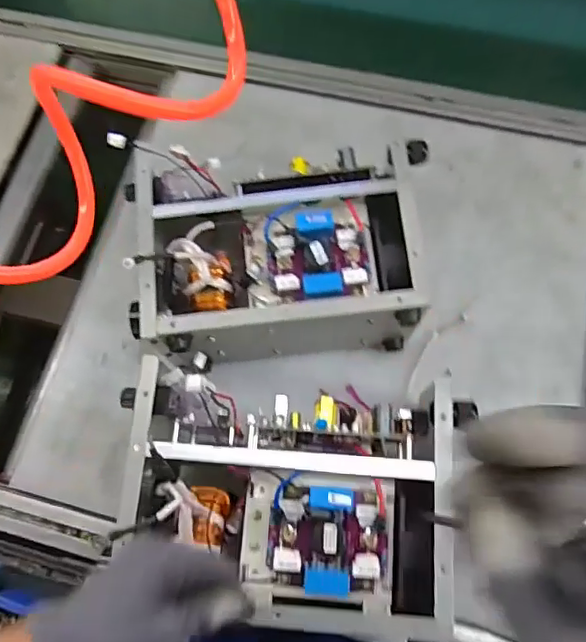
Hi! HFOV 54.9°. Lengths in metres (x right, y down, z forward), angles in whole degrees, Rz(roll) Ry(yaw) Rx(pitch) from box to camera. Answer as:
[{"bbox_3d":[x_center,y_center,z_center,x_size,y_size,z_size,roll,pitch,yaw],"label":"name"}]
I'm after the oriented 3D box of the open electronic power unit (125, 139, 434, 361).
[{"bbox_3d":[-0.007,-0.072,0.619,0.287,0.163,0.214,-4,72,1],"label":"open electronic power unit"}]

